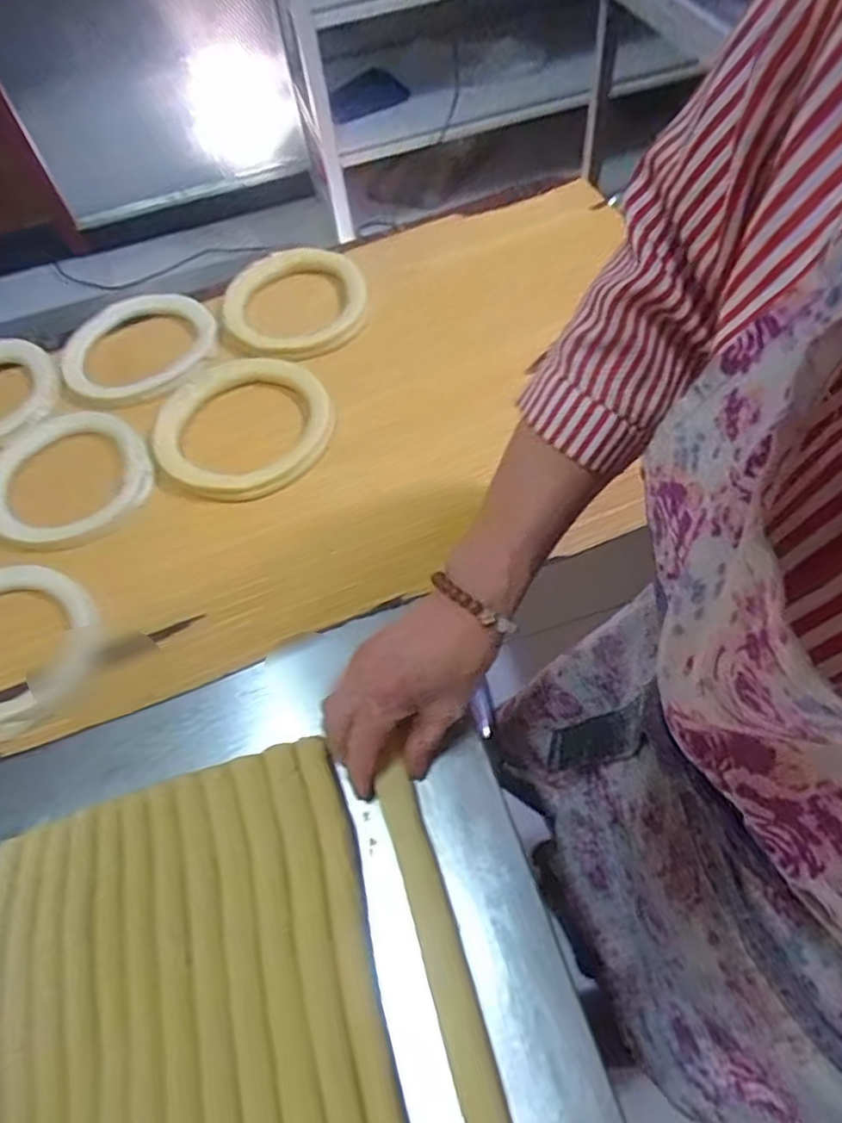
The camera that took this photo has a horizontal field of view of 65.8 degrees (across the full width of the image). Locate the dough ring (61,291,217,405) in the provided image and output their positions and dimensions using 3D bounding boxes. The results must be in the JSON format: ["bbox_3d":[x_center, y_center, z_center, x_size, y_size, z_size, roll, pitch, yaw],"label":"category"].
[{"bbox_3d":[-0.281,-0.218,0.648,0.148,0.016,0.148,-2,58,3],"label":"dough ring"}]

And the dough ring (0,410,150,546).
[{"bbox_3d":[-0.311,-0.074,0.564,0.140,0.011,0.132,-2,58,3],"label":"dough ring"}]

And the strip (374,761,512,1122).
[{"bbox_3d":[0.028,0.264,0.332,0.023,0.018,0.327,-16,55,-6],"label":"strip"}]

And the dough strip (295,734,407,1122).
[{"bbox_3d":[-0.022,0.266,0.331,0.024,0.017,0.359,-15,59,-5],"label":"dough strip"}]

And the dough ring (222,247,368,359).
[{"bbox_3d":[-0.124,-0.262,0.654,0.140,0.022,0.137,-2,58,3],"label":"dough ring"}]

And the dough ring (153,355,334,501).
[{"bbox_3d":[-0.159,-0.125,0.578,0.151,0.014,0.164,-2,58,3],"label":"dough ring"}]

